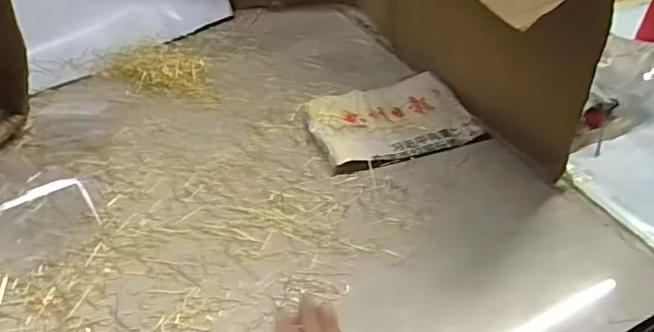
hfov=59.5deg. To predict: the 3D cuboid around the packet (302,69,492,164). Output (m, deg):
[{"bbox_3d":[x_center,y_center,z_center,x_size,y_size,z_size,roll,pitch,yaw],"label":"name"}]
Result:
[{"bbox_3d":[0.078,-0.063,0.716,0.209,0.017,0.144,-13,43,-20],"label":"packet"}]

